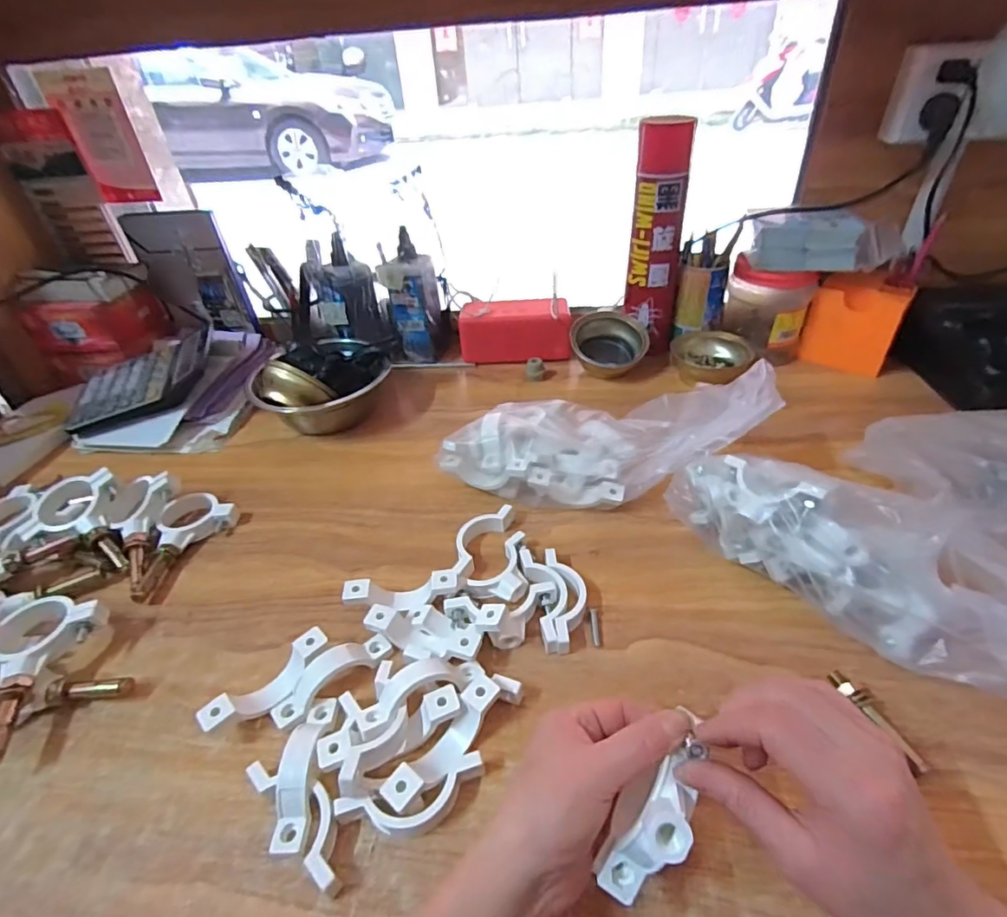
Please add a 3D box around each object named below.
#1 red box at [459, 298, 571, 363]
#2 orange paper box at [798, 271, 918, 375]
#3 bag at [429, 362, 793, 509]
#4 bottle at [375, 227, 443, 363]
[{"bbox_3d":[0.017,-0.173,0.730,0.149,0.075,0.062,1,39,6],"label":"red box"},{"bbox_3d":[0.438,-0.171,0.663,0.097,0.096,0.075,20,45,27],"label":"orange paper box"},{"bbox_3d":[0.095,-0.018,0.511,0.299,0.074,0.105,-10,38,13],"label":"bag"},{"bbox_3d":[-0.125,-0.212,0.721,0.074,0.151,0.056,-9,39,-6],"label":"bottle"}]

